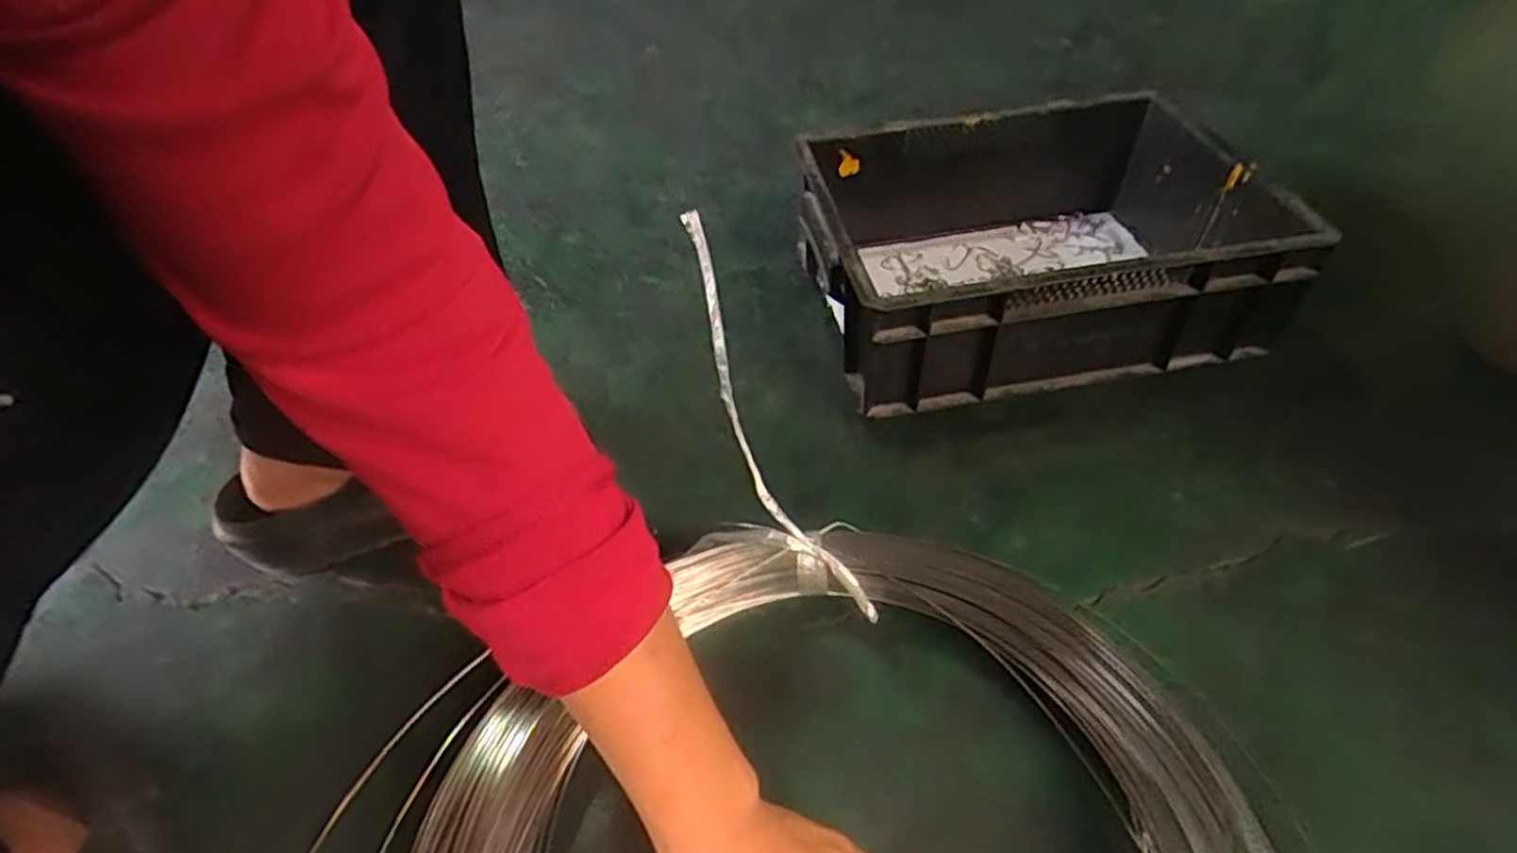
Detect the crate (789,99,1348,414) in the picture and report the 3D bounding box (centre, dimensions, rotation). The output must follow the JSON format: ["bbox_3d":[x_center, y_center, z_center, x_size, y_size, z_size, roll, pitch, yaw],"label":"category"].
[{"bbox_3d":[0.213,-0.157,0.619,0.351,0.125,0.276,-10,49,-4],"label":"crate"}]

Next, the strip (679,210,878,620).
[{"bbox_3d":[0.000,-0.006,0.449,0.034,0.017,0.261,-21,83,-13],"label":"strip"}]

